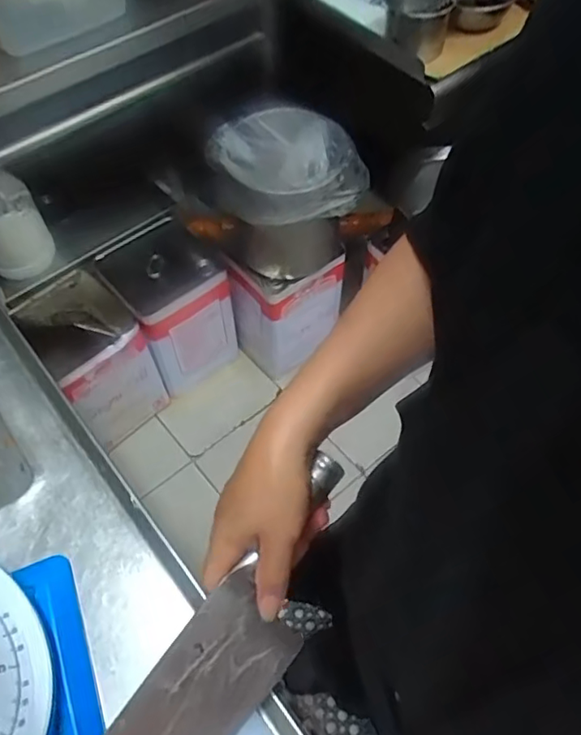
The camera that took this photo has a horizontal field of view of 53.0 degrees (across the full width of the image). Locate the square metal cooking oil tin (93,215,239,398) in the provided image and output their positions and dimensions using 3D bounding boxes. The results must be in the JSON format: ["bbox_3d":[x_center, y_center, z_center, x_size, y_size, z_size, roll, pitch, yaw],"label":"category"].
[{"bbox_3d":[-0.294,-0.159,1.451,0.229,0.290,0.260,-32,61,-18],"label":"square metal cooking oil tin"}]

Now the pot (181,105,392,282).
[{"bbox_3d":[-0.009,-0.363,1.252,0.261,0.251,0.271,-29,60,-17],"label":"pot"}]

